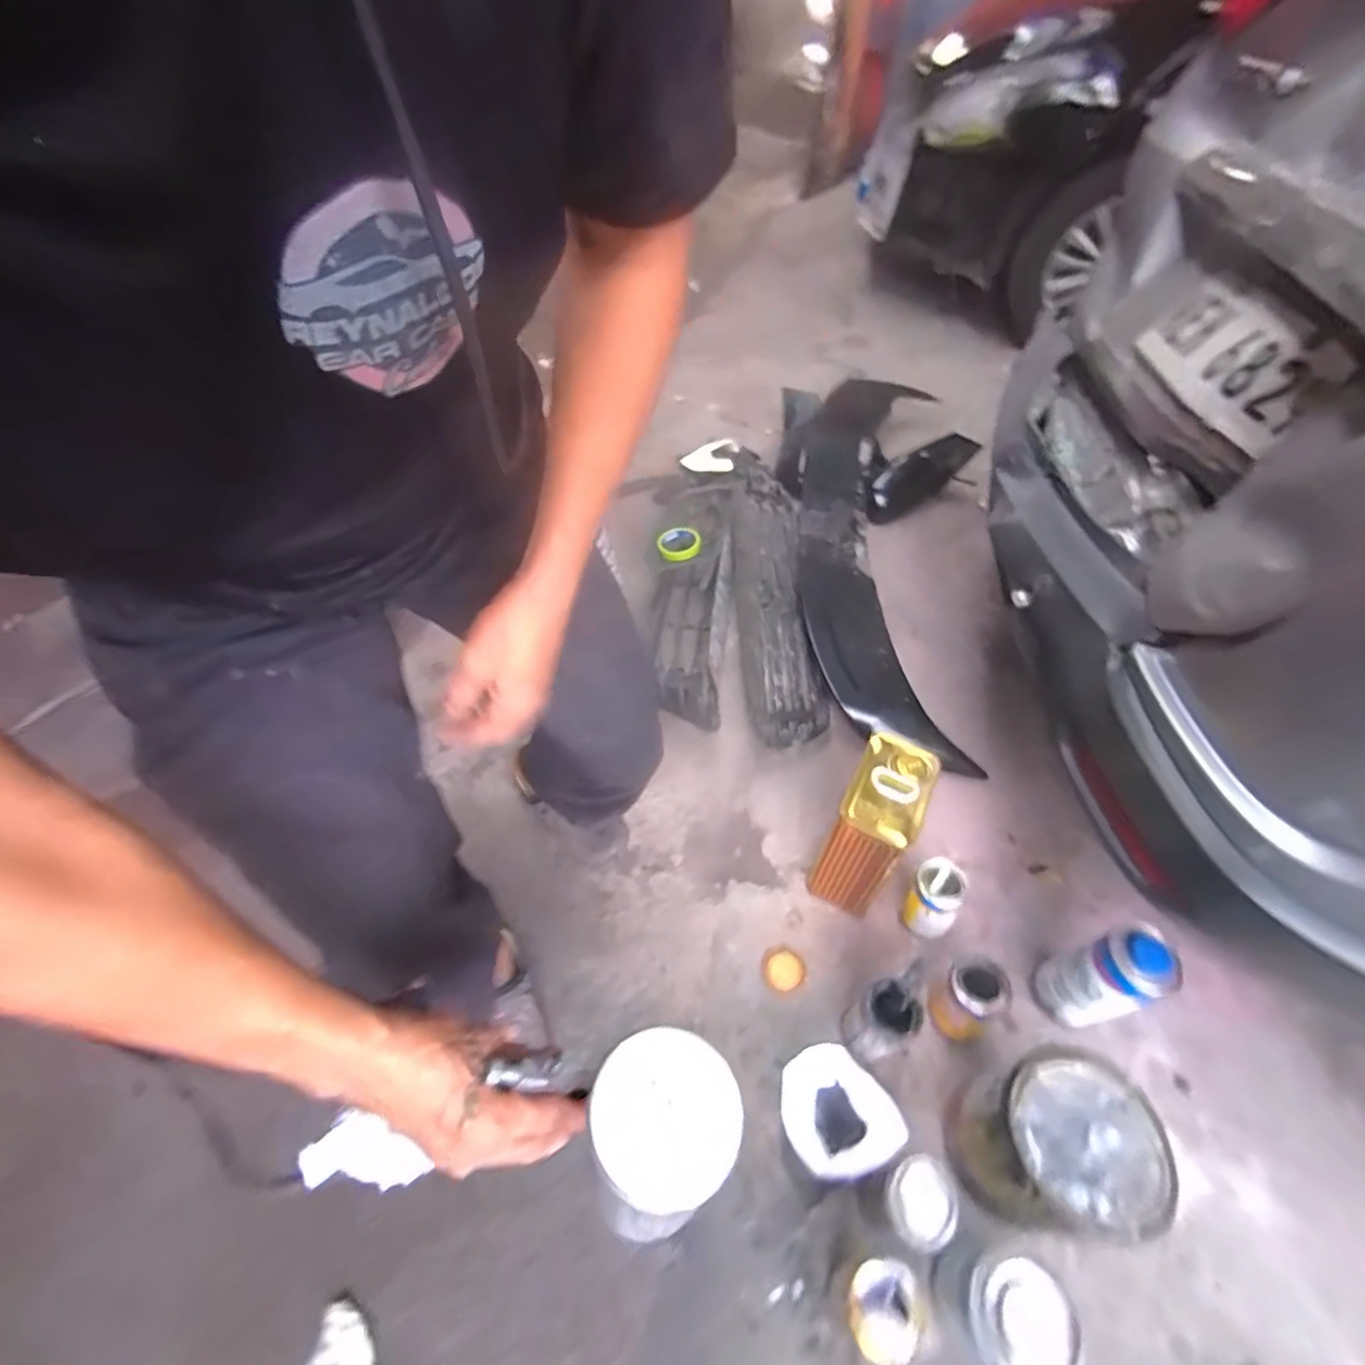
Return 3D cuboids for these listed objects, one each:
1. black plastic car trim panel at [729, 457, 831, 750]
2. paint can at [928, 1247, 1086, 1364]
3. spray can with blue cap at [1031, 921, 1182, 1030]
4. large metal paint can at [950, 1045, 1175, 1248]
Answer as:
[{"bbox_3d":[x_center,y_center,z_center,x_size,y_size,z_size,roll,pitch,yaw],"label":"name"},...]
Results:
[{"bbox_3d":[0.198,-0.194,1.367,0.163,0.057,0.777,-1,54,1],"label":"black plastic car trim panel"},{"bbox_3d":[0.334,0.665,0.659,0.094,0.143,0.094,0,50,0],"label":"paint can"},{"bbox_3d":[0.555,0.398,0.834,0.082,0.215,0.083,0,50,0],"label":"spray can with blue cap"},{"bbox_3d":[0.415,0.515,0.711,0.161,0.194,0.151,0,50,0],"label":"large metal paint can"}]

